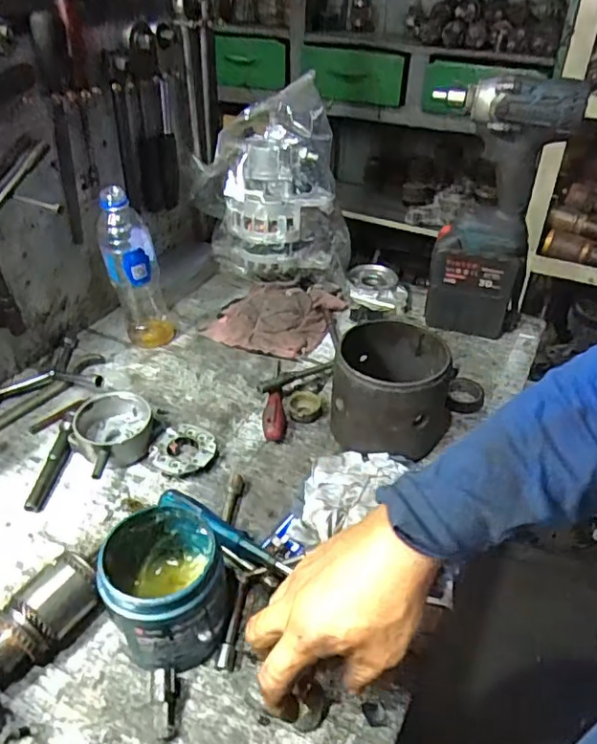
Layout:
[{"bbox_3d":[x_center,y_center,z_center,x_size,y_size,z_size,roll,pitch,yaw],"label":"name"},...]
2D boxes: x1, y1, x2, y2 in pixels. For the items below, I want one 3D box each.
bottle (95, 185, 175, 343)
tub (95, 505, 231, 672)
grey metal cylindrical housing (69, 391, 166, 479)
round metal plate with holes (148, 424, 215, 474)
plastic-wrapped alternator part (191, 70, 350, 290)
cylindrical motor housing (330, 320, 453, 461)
[{"bbox_3d":[-0.205,-0.130,0.744,0.052,0.210,0.078,15,40,16],"label":"bottle"},{"bbox_3d":[-0.104,0.171,0.459,0.087,0.102,0.092,1,39,-1],"label":"tub"},{"bbox_3d":[-0.204,0.066,0.635,0.091,0.038,0.100,29,46,30],"label":"grey metal cylindrical housing"},{"bbox_3d":[-0.126,0.088,0.629,0.067,0.020,0.065,1,39,-1],"label":"round metal plate with holes"},{"bbox_3d":[-0.036,-0.258,0.859,0.232,0.273,0.129,-2,37,-3],"label":"plastic-wrapped alternator part"},{"bbox_3d":[0.106,0.025,0.634,0.126,0.117,0.121,9,39,10],"label":"cylindrical motor housing"}]

